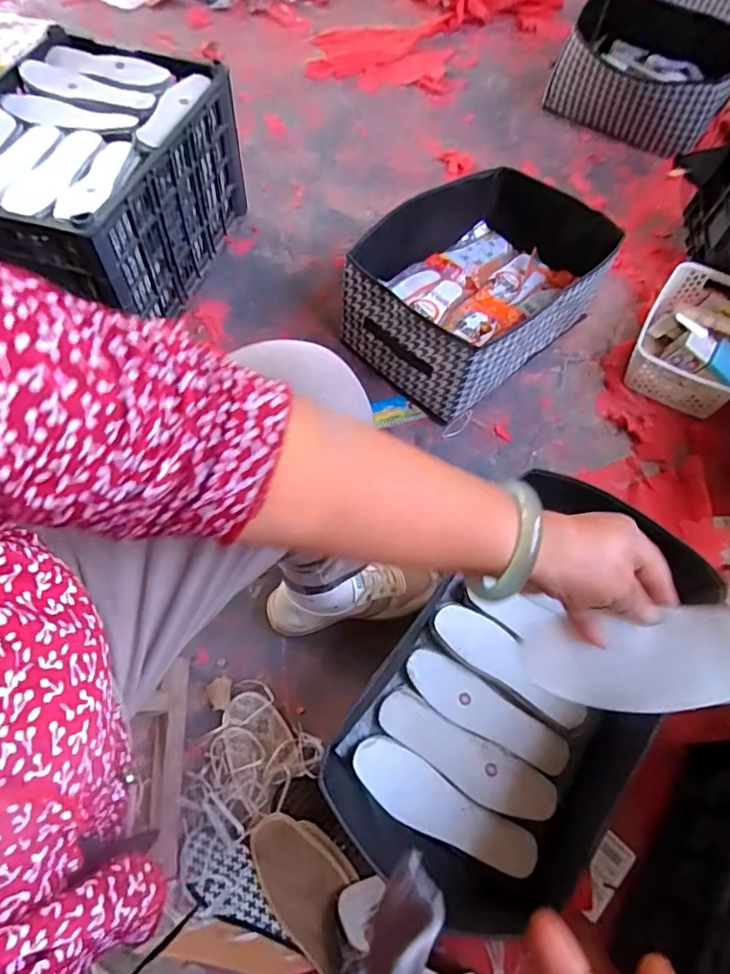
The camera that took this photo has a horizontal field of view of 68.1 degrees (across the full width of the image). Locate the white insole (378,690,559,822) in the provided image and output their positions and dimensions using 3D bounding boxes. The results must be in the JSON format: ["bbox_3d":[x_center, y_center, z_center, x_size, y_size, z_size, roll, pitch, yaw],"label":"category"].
[{"bbox_3d":[0.125,0.339,0.679,0.228,0.014,0.068,27,68,13],"label":"white insole"}]

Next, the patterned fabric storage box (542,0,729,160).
[{"bbox_3d":[0.718,-1.060,1.384,0.416,0.169,0.341,28,68,13],"label":"patterned fabric storage box"}]

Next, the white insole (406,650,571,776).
[{"bbox_3d":[0.158,0.297,0.713,0.229,0.013,0.062,28,68,13],"label":"white insole"}]

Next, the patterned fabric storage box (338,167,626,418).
[{"bbox_3d":[0.203,-0.367,0.959,0.441,0.170,0.310,-40,70,-17],"label":"patterned fabric storage box"}]

